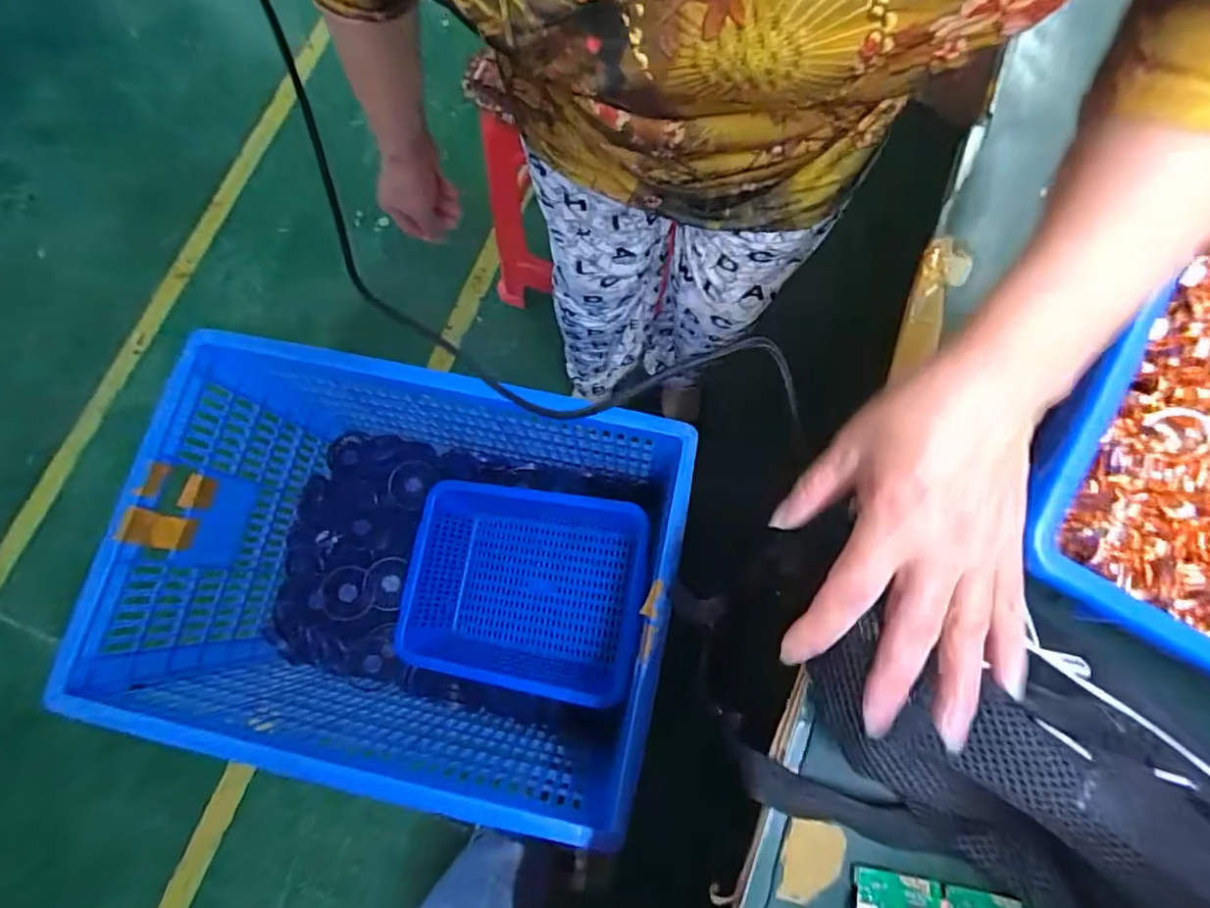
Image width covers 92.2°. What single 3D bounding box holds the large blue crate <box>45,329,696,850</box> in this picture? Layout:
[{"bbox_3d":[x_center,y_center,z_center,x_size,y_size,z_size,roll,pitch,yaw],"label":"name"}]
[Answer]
[{"bbox_3d":[-0.251,0.183,0.835,0.654,0.408,0.490,13,77,6],"label":"large blue crate"}]

